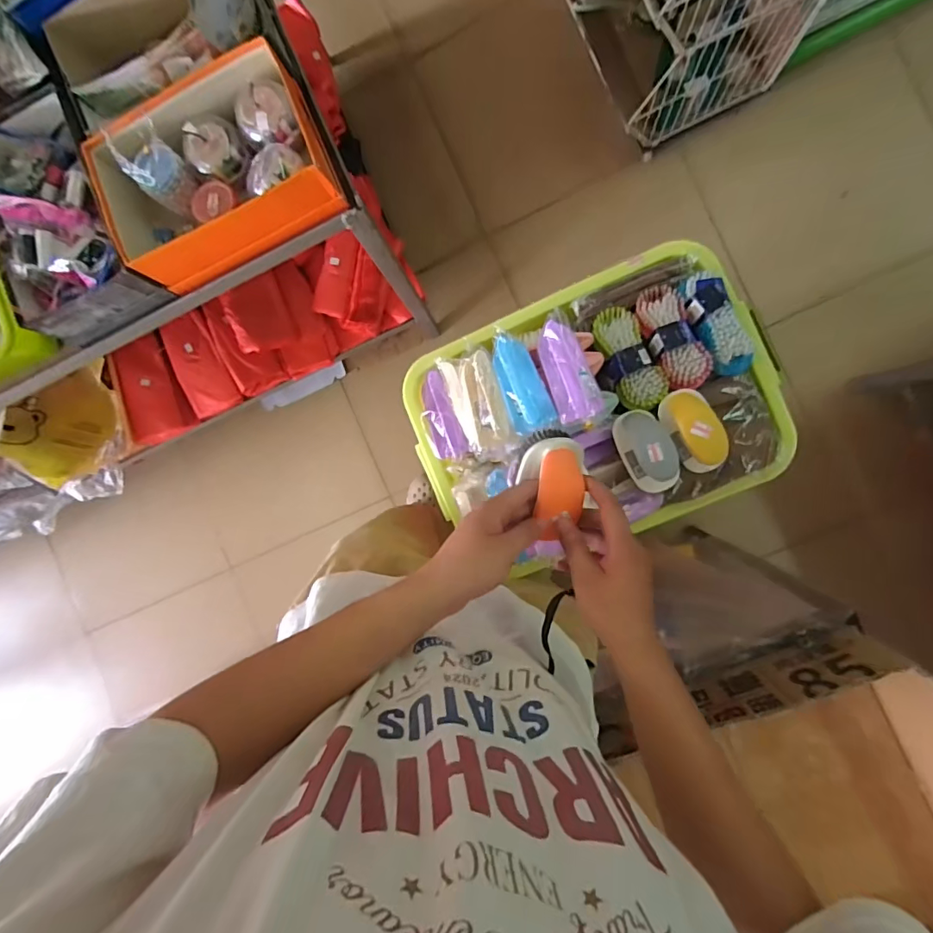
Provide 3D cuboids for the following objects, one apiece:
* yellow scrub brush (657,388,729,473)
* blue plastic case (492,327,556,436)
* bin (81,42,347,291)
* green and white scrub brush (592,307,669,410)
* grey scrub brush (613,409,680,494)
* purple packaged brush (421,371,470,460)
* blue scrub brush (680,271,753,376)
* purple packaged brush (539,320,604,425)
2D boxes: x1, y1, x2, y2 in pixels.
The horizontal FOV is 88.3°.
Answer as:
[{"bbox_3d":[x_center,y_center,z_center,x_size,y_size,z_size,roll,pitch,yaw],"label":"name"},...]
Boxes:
[{"bbox_3d":[0.301,-0.048,0.630,0.059,0.040,0.112,-28,87,7],"label":"yellow scrub brush"},{"bbox_3d":[0.072,-0.116,0.648,0.057,0.036,0.139,-19,88,8],"label":"blue plastic case"},{"bbox_3d":[-0.371,-0.435,0.714,0.320,0.099,0.218,-25,88,8],"label":"bin"},{"bbox_3d":[0.229,-0.153,0.682,0.067,0.037,0.156,-18,73,8],"label":"green and white scrub brush"},{"bbox_3d":[0.239,-0.020,0.637,0.058,0.046,0.114,-22,88,8],"label":"grey scrub brush"},{"bbox_3d":[-0.038,-0.076,0.736,0.051,0.022,0.136,-17,89,8],"label":"purple packaged brush"},{"bbox_3d":[0.342,-0.198,0.661,0.053,0.033,0.149,-18,89,8],"label":"blue scrub brush"},{"bbox_3d":[0.136,-0.125,0.630,0.059,0.039,0.130,-16,89,8],"label":"purple packaged brush"}]

